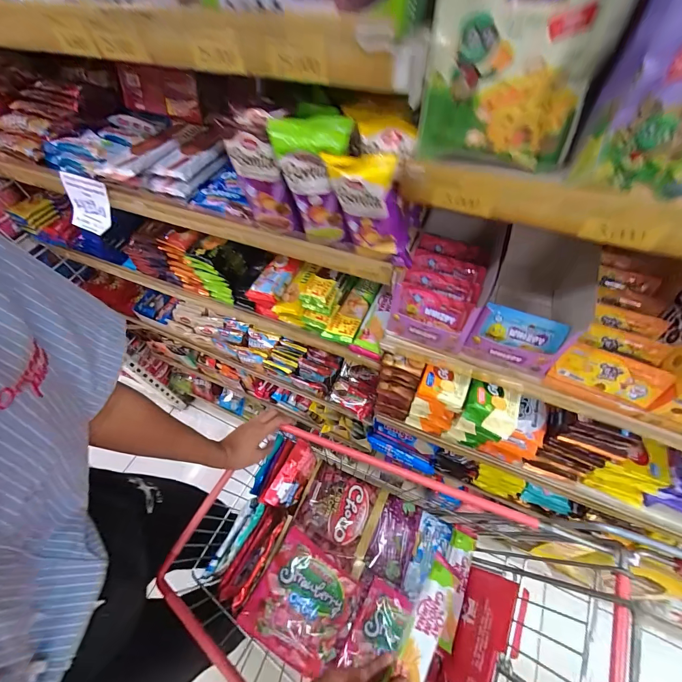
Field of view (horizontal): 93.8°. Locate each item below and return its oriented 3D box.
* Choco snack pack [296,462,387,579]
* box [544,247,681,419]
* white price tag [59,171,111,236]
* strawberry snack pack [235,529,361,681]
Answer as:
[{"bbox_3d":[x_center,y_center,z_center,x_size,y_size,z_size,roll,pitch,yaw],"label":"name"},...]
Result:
[{"bbox_3d":[-0.006,0.365,0.679,0.170,0.025,0.172,22,46,15],"label":"Choco snack pack"},{"bbox_3d":[0.380,-0.039,0.413,0.116,0.103,0.236,25,62,20],"label":"box"},{"bbox_3d":[-0.424,-0.228,0.534,0.107,0.086,0.007,20,30,18],"label":"white price tag"},{"bbox_3d":[-0.067,0.474,0.580,0.172,0.032,0.162,25,62,20],"label":"strawberry snack pack"}]

